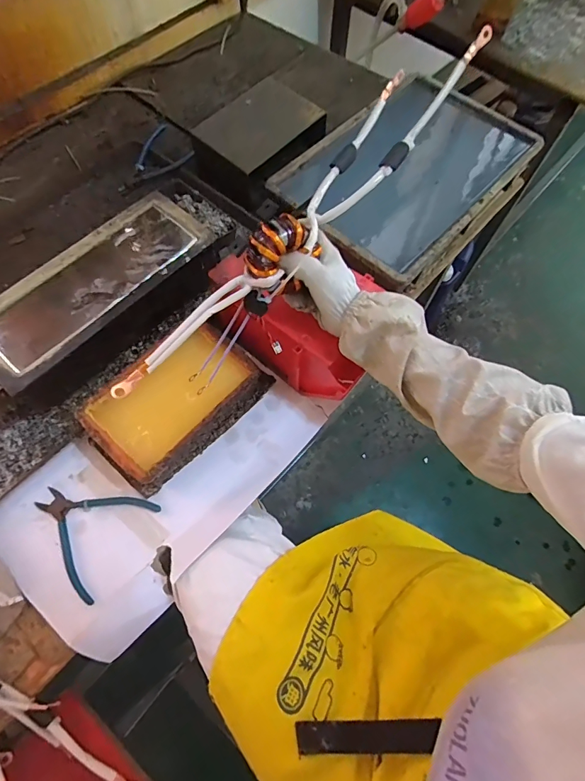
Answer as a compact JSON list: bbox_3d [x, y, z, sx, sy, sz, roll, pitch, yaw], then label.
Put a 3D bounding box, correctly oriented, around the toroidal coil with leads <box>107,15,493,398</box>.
[{"bbox_3d":[0.002,-0.169,0.428,0.508,0.057,0.077,-45,73,4],"label":"toroidal coil with leads"}]

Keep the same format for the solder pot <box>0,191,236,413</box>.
[{"bbox_3d":[-0.265,-0.139,0.584,0.154,0.087,0.353,41,72,15],"label":"solder pot"}]

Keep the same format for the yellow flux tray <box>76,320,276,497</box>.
[{"bbox_3d":[-0.147,0.010,0.529,0.222,0.069,0.134,-42,73,-17],"label":"yellow flux tray"}]

